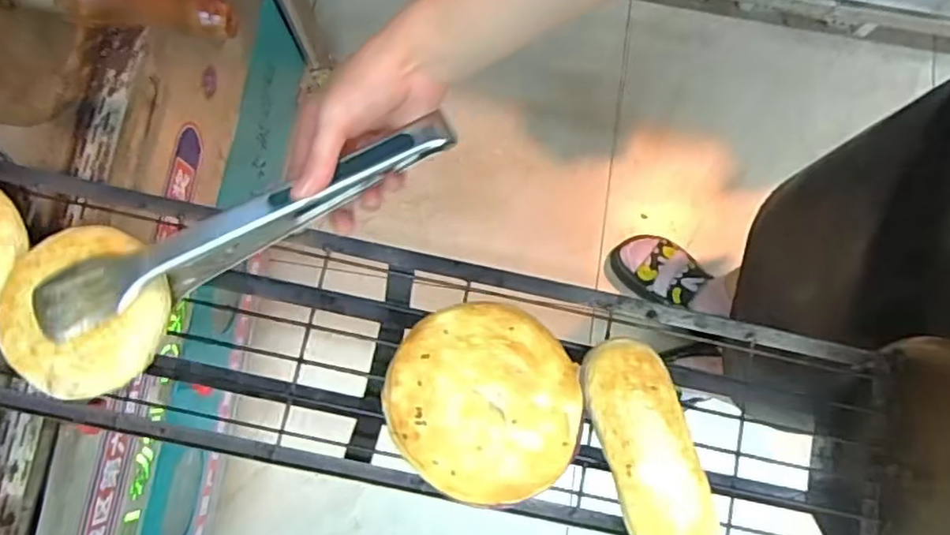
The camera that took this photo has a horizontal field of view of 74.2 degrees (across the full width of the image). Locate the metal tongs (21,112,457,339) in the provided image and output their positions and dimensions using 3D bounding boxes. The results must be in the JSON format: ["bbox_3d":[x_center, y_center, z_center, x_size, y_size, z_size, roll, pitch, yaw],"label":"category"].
[{"bbox_3d":[-0.143,-0.028,0.414,0.275,0.051,0.035,-26,81,-4],"label":"metal tongs"}]

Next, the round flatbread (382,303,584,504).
[{"bbox_3d":[0.007,0.078,0.372,0.114,0.016,0.108,0,80,-1],"label":"round flatbread"}]

